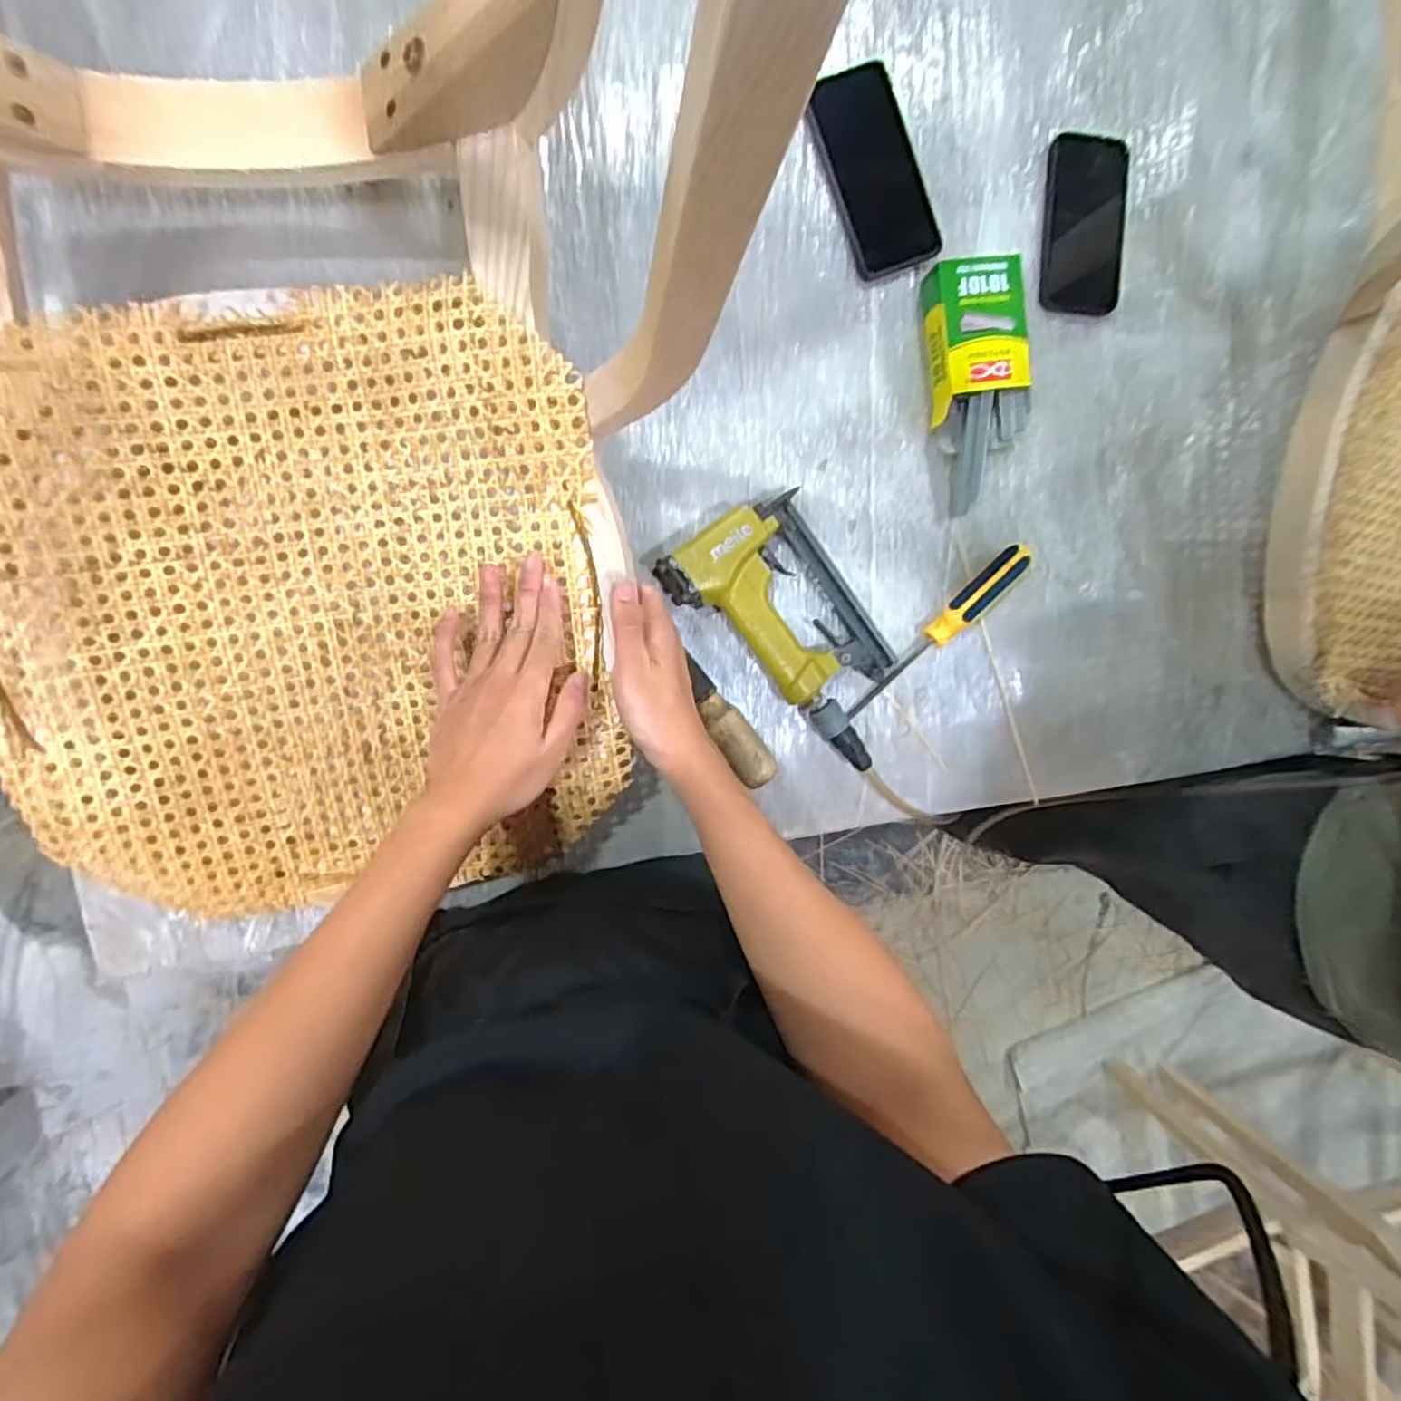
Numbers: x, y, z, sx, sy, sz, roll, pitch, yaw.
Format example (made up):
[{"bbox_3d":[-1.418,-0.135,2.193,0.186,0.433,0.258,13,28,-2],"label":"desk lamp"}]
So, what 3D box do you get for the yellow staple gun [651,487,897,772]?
[{"bbox_3d":[0.092,-0.059,0.611,0.130,0.049,0.251,-42,99,-1],"label":"yellow staple gun"}]

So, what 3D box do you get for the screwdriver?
[{"bbox_3d":[0.215,-0.058,0.635,0.207,0.030,0.032,-44,99,-3],"label":"screwdriver"}]

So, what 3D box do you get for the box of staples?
[{"bbox_3d":[0.244,-0.274,0.617,0.086,0.037,0.206,-7,97,-6],"label":"box of staples"}]

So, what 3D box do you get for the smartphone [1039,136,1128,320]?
[{"bbox_3d":[0.339,-0.419,0.619,0.074,0.015,0.143,2,94,-9],"label":"smartphone"}]

